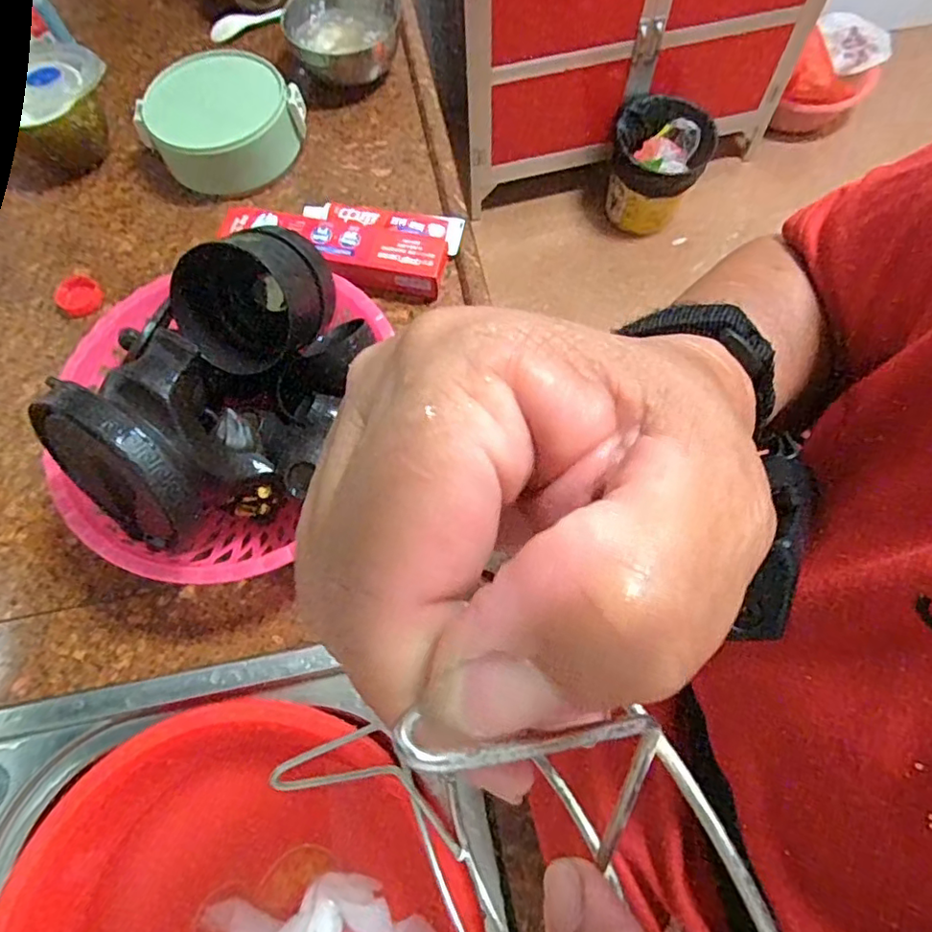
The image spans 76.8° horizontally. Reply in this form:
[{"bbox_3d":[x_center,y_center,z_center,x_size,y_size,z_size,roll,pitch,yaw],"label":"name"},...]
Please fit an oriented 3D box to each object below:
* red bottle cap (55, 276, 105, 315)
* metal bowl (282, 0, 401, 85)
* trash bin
[{"bbox_3d":[-0.377,-0.167,0.571,0.038,0.012,0.039,-1,68,2],"label":"red bottle cap"},{"bbox_3d":[-0.132,-0.476,0.656,0.123,0.056,0.122,-1,68,2],"label":"metal bowl"},{"bbox_3d":[0.439,-0.682,1.375,0.215,0.247,0.197,20,70,9],"label":"trash bin"}]

